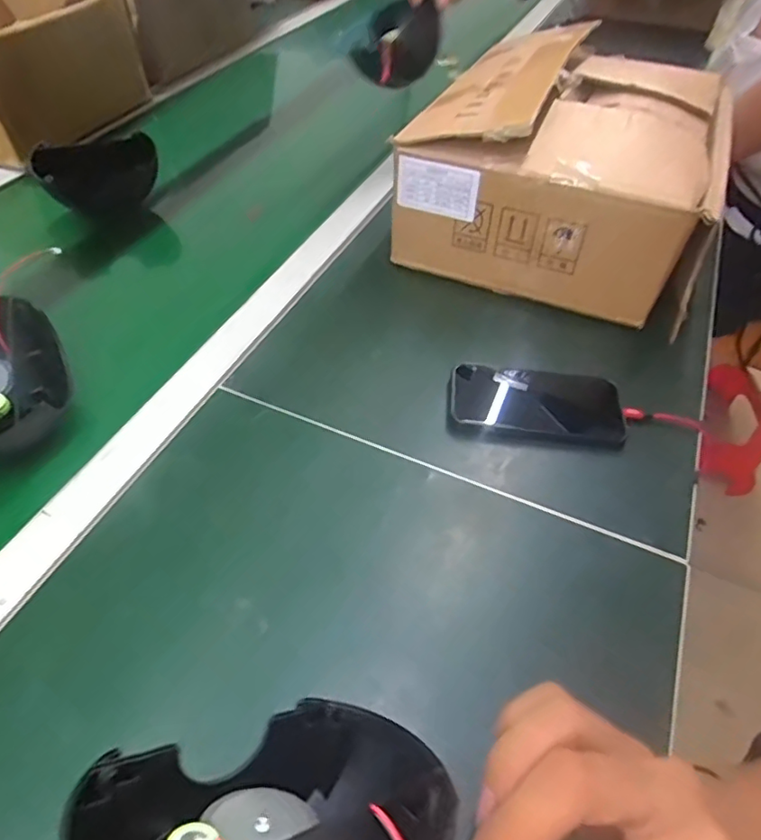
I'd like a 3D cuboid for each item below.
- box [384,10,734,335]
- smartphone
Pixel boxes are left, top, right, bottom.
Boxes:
[{"bbox_3d":[0.207,-0.276,0.630,0.290,0.175,0.287,19,50,15],"label":"box"},{"bbox_3d":[0.135,-0.015,0.494,0.144,0.017,0.066,8,61,4],"label":"smartphone"}]

